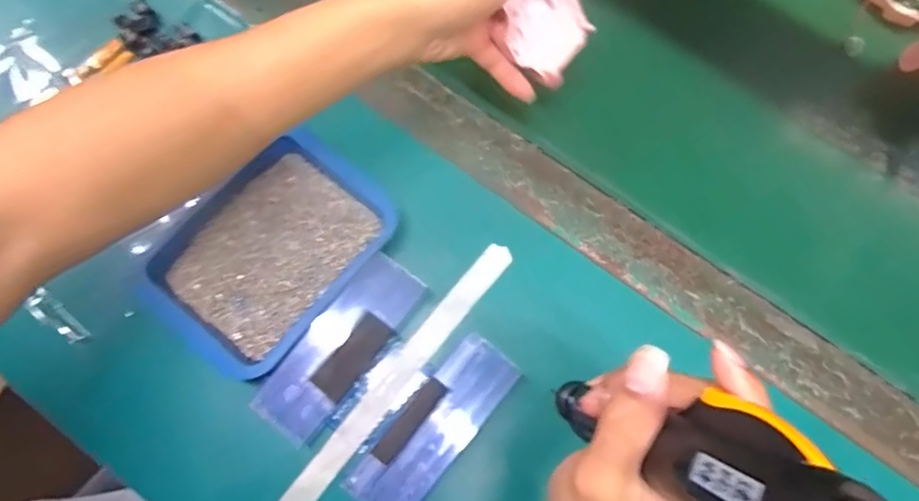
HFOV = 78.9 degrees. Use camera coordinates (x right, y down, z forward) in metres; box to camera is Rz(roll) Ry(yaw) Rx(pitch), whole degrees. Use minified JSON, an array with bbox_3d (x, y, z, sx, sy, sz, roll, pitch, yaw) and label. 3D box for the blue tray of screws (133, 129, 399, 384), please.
[{"bbox_3d":[-0.131,0.000,0.389,0.116,0.025,0.163,38,79,8],"label":"blue tray of screws"}]

